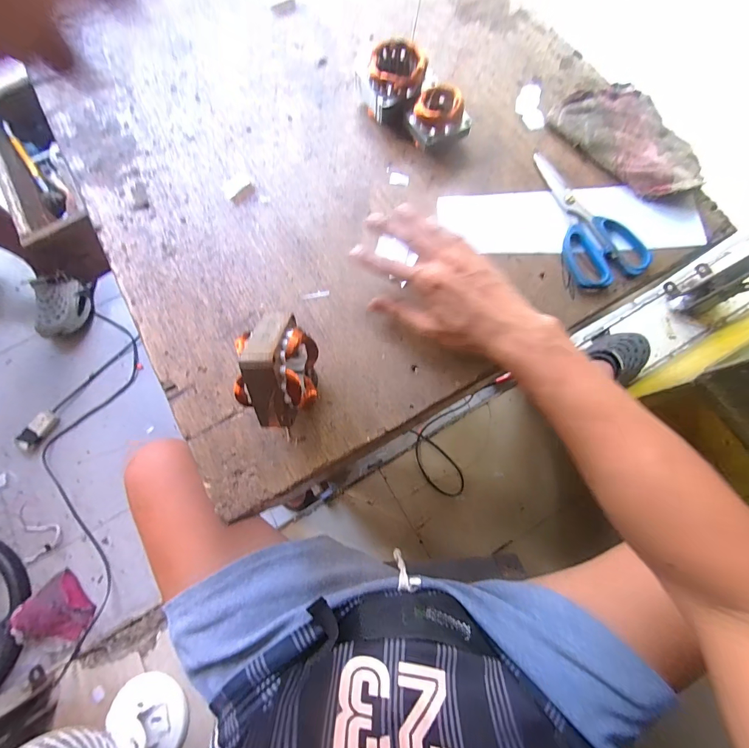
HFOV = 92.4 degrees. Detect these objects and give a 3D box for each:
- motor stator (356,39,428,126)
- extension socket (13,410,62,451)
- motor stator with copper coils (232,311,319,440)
[{"bbox_3d":[0.023,-0.337,0.423,0.074,0.052,0.075,-21,76,-5],"label":"motor stator"},{"bbox_3d":[-0.916,0.154,0.977,0.054,0.029,0.113,33,78,8],"label":"extension socket"},{"bbox_3d":[-0.082,-0.003,0.310,0.055,0.086,0.083,-5,34,7],"label":"motor stator with copper coils"}]

